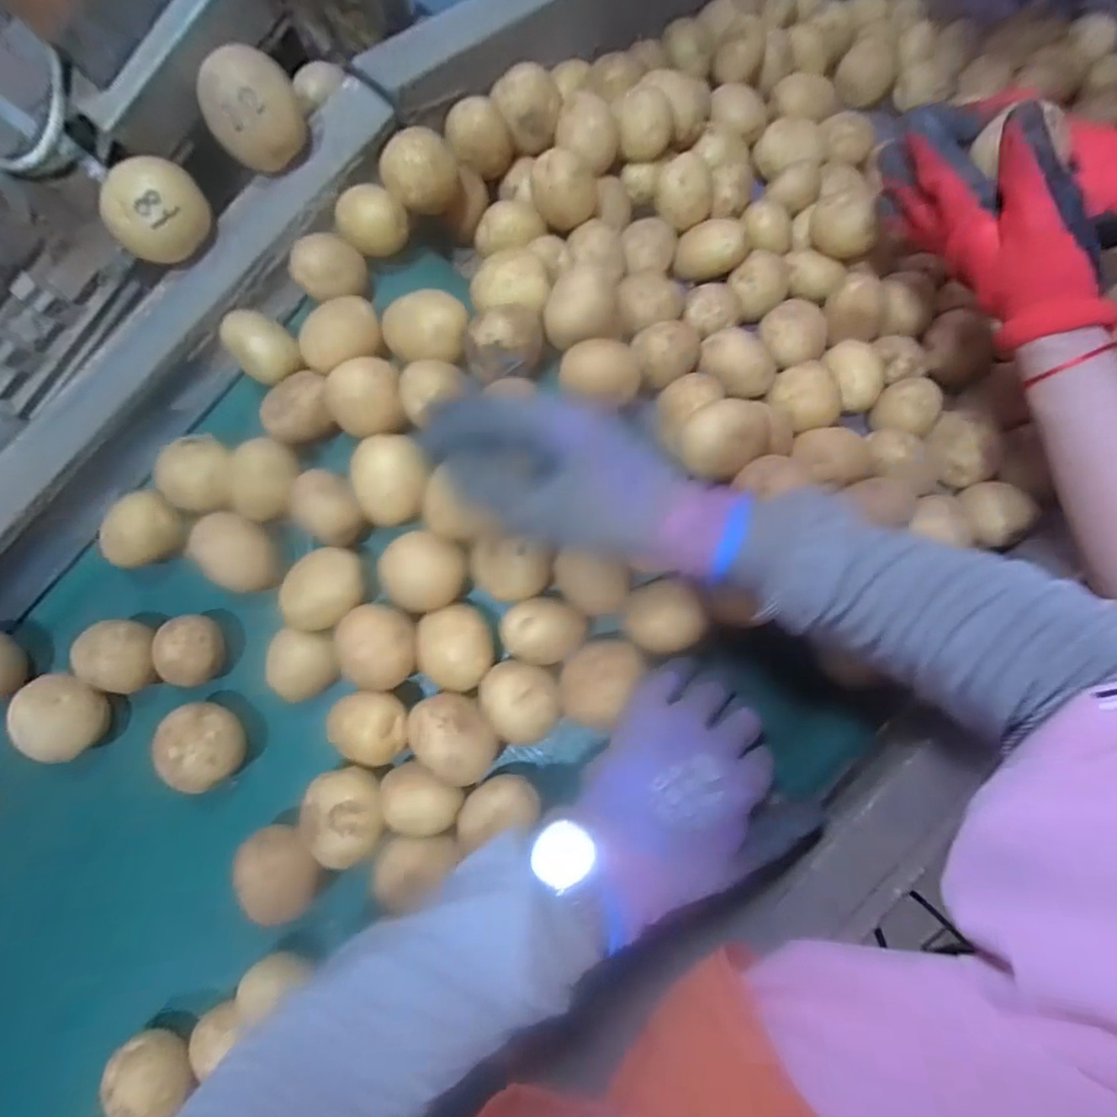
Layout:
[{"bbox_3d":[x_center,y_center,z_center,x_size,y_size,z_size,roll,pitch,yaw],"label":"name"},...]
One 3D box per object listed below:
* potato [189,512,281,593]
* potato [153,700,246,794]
[{"bbox_3d":[-0.221,-0.003,0.421,0.049,0.047,0.048,0,83,3],"label":"potato"},{"bbox_3d":[-0.233,0.125,0.405,0.046,0.060,0.054,-18,82,1],"label":"potato"}]

